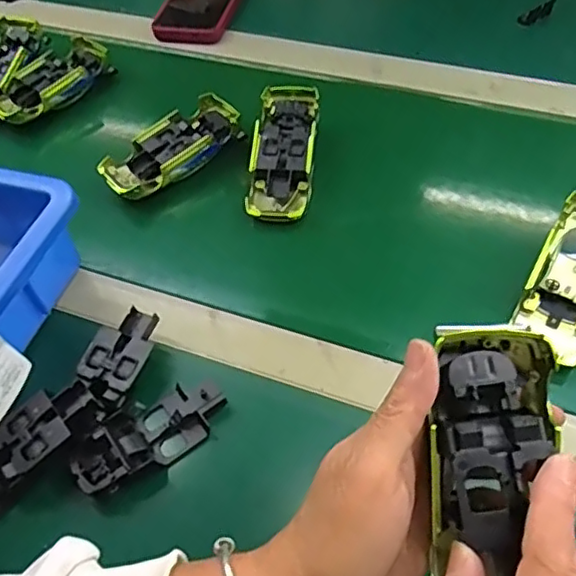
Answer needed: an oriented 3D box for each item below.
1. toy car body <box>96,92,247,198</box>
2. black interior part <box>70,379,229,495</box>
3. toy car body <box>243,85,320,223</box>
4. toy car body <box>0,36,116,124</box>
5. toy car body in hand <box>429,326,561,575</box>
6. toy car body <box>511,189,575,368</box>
[{"bbox_3d":[-0.102,-0.124,0.566,0.135,0.040,0.056,-31,57,-17],"label":"toy car body"},{"bbox_3d":[-0.091,0.094,0.404,0.101,0.022,0.049,-33,58,-18],"label":"black interior part"},{"bbox_3d":[-0.003,-0.123,0.544,0.052,0.021,0.138,4,69,8],"label":"toy car body"},{"bbox_3d":[-0.249,-0.216,0.641,0.062,0.025,0.133,38,65,27],"label":"toy car body"},{"bbox_3d":[0.085,0.074,0.262,0.048,0.035,0.113,9,67,11],"label":"toy car body in hand"},{"bbox_3d":[0.207,-0.007,0.447,0.053,0.032,0.132,22,73,20],"label":"toy car body"}]

